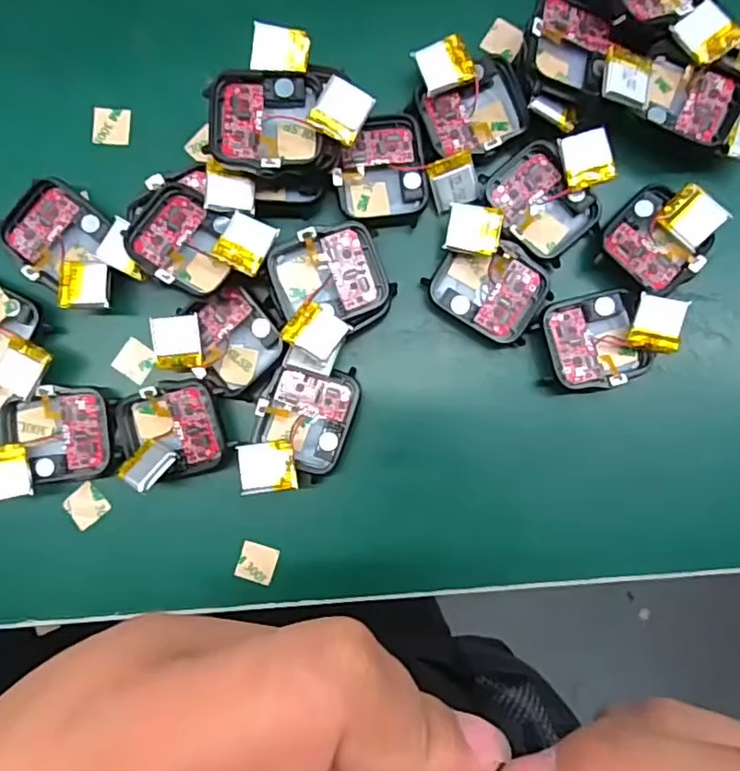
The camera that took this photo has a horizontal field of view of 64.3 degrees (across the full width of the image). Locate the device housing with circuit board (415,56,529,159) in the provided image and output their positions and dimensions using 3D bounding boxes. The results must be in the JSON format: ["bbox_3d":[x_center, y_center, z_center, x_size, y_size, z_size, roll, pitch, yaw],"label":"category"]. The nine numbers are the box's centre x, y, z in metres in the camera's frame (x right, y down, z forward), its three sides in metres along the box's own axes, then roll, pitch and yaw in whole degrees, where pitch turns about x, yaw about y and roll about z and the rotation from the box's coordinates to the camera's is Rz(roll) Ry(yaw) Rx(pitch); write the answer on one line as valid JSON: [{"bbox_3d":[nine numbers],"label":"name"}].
[{"bbox_3d":[0.044,-0.113,0.246,0.046,0.014,0.034,-24,87,-1],"label":"device housing with circuit board"}]

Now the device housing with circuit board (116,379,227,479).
[{"bbox_3d":[-0.081,0.019,0.241,0.043,0.012,0.038,-13,87,-1],"label":"device housing with circuit board"}]

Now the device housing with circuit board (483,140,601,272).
[{"bbox_3d":[0.070,-0.075,0.245,0.035,0.012,0.044,-39,88,-2],"label":"device housing with circuit board"}]

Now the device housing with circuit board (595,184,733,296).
[{"bbox_3d":[0.119,-0.060,0.243,0.038,0.014,0.046,43,88,2],"label":"device housing with circuit board"}]

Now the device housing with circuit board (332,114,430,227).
[{"bbox_3d":[0.006,-0.090,0.243,0.037,0.005,0.043,3,87,0],"label":"device housing with circuit board"}]

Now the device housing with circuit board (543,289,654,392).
[{"bbox_3d":[0.093,-0.018,0.243,0.040,0.011,0.038,-11,87,-1],"label":"device housing with circuit board"}]

